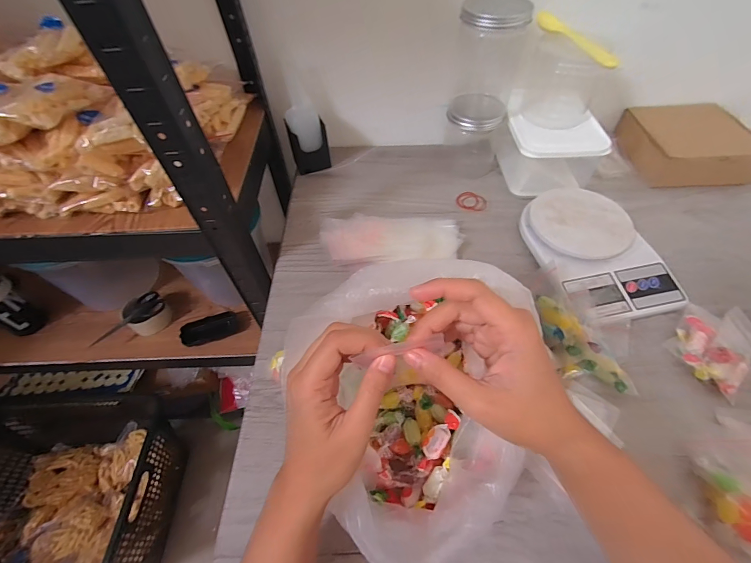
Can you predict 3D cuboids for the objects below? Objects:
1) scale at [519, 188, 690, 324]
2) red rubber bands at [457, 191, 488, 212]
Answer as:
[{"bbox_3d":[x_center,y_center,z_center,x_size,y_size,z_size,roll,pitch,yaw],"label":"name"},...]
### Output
[{"bbox_3d":[0.292,-0.041,0.475,0.154,0.039,0.207,-10,54,-5],"label":"scale"},{"bbox_3d":[0.156,-0.129,0.572,0.047,0.008,0.049,-1,54,2],"label":"red rubber bands"}]

